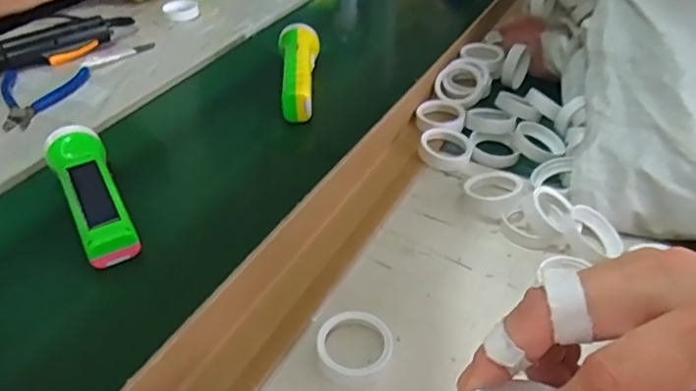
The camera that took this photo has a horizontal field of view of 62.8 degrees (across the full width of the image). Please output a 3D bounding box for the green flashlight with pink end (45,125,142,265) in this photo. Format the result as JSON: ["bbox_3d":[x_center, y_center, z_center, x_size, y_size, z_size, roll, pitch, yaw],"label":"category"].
[{"bbox_3d":[-0.235,-0.006,0.525,0.049,0.043,0.160,-23,45,-25],"label":"green flashlight with pink end"}]

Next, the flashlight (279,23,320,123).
[{"bbox_3d":[-0.057,-0.154,0.703,0.050,0.054,0.165,-4,40,-5],"label":"flashlight"}]

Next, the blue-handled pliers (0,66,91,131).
[{"bbox_3d":[-0.378,-0.125,0.696,0.100,0.011,0.143,-7,40,-8],"label":"blue-handled pliers"}]

